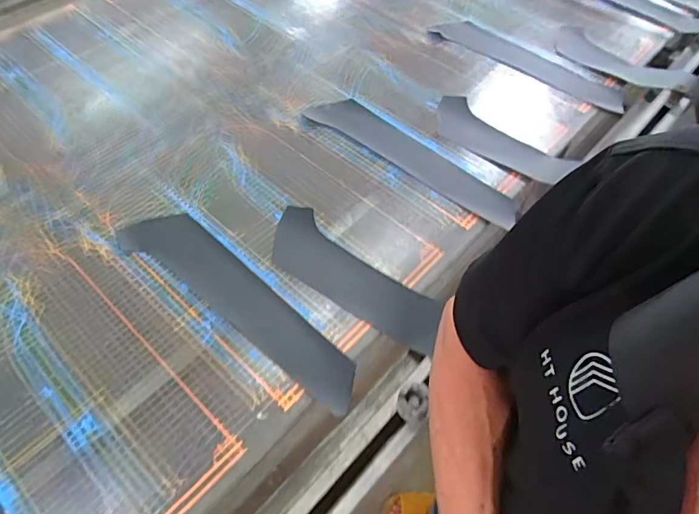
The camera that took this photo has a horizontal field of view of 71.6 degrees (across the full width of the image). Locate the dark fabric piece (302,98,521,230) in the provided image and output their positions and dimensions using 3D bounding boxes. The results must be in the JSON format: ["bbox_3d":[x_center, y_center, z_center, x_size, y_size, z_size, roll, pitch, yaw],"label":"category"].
[{"bbox_3d":[0.107,-0.185,0.865,0.405,0.008,0.087,34,61,19],"label":"dark fabric piece"}]

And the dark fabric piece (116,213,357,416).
[{"bbox_3d":[-0.155,0.052,0.688,0.424,0.010,0.099,33,60,18],"label":"dark fabric piece"}]

